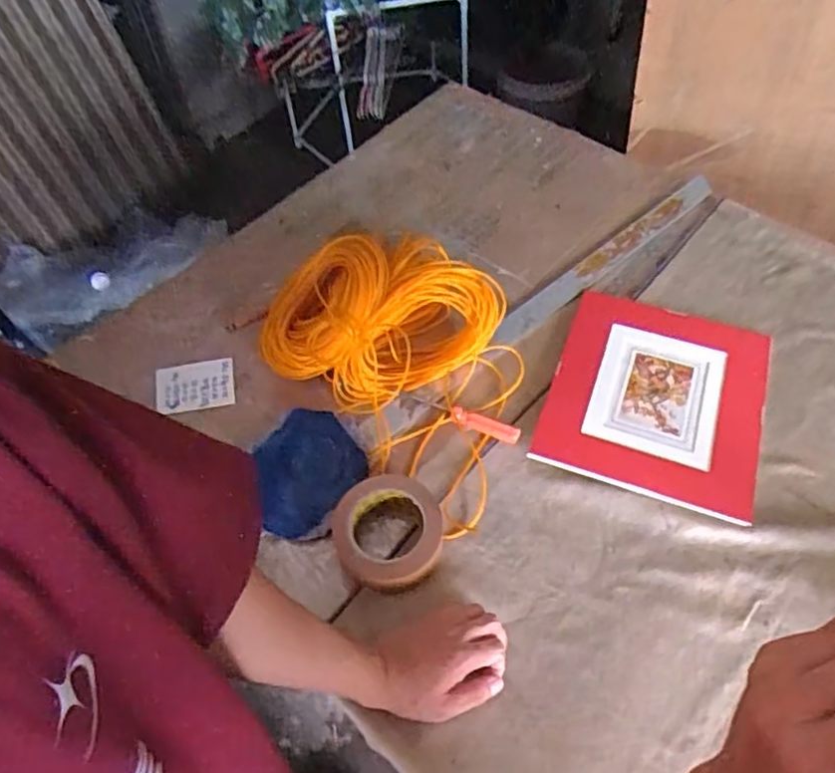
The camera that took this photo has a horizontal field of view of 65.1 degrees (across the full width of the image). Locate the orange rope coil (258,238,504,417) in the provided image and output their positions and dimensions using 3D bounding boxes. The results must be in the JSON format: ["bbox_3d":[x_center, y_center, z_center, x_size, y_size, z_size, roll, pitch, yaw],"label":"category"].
[{"bbox_3d":[-0.046,-0.085,0.831,0.297,0.110,0.200,-15,57,-5],"label":"orange rope coil"}]

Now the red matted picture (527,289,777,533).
[{"bbox_3d":[0.293,0.005,0.802,0.242,0.014,0.279,17,63,14],"label":"red matted picture"}]

